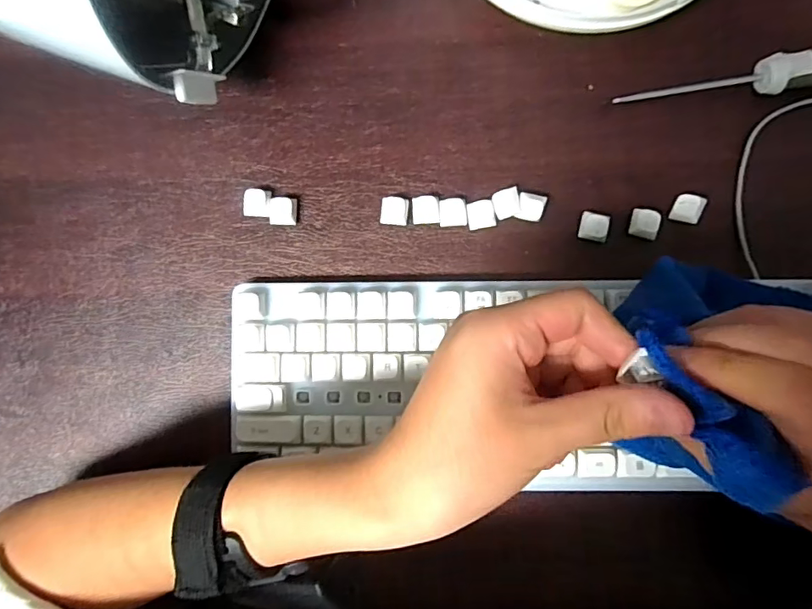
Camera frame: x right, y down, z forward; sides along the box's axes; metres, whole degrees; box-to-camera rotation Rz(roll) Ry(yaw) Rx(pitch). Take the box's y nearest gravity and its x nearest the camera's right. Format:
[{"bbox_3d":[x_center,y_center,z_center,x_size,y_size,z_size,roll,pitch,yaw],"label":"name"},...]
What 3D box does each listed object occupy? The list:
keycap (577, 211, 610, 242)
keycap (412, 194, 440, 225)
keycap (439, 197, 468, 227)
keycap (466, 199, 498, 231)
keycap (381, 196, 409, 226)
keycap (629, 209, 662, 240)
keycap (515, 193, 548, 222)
[{"bbox_3d":[0.122,-0.050,0.331,0.018,0.008,0.017,13,88,3],"label":"keycap"},{"bbox_3d":[0.013,-0.062,0.336,0.018,0.007,0.018,-4,87,3],"label":"keycap"},{"bbox_3d":[0.031,-0.060,0.335,0.018,0.008,0.018,-5,87,3],"label":"keycap"},{"bbox_3d":[0.049,-0.059,0.335,0.018,0.006,0.018,-10,87,2],"label":"keycap"},{"bbox_3d":[-0.007,-0.061,0.337,0.018,0.008,0.017,4,88,3],"label":"keycap"},{"bbox_3d":[0.154,-0.051,0.329,0.017,0.011,0.018,19,89,4],"label":"keycap"},{"bbox_3d":[0.081,-0.062,0.331,0.017,0.011,0.016,12,88,3],"label":"keycap"}]

